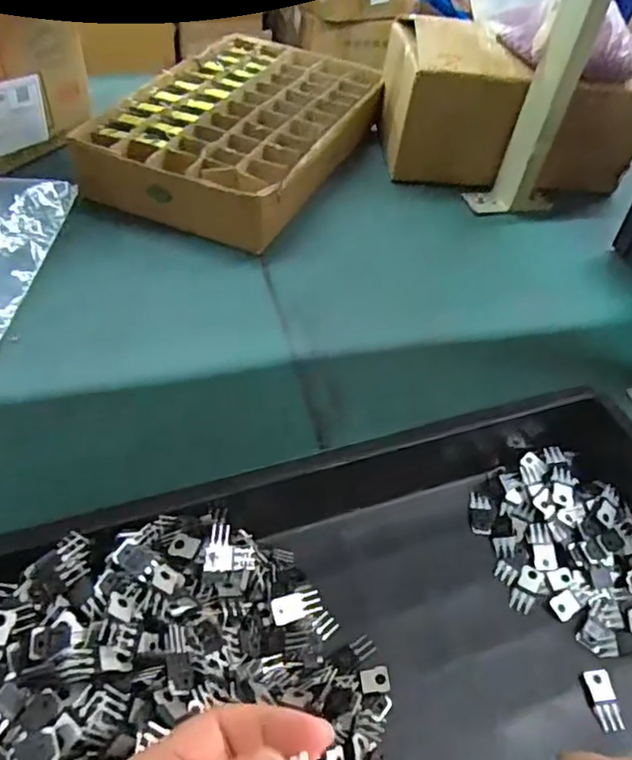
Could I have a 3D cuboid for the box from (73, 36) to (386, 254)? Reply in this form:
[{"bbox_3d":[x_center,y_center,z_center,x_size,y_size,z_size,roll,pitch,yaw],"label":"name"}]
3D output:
[{"bbox_3d":[-0.090,-0.327,0.807,0.265,0.083,0.414,23,50,13],"label":"box"}]

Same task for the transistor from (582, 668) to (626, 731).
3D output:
[{"bbox_3d":[0.186,0.204,0.388,0.019,0.006,0.034,-1,49,-8],"label":"transistor"}]

